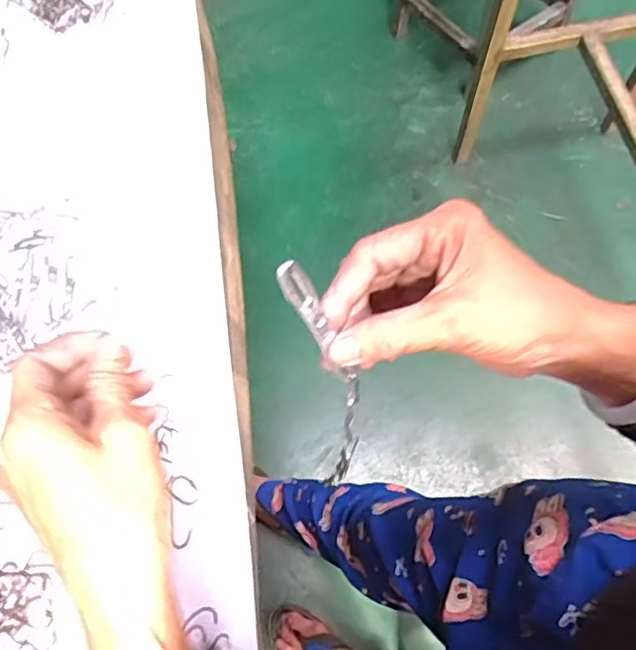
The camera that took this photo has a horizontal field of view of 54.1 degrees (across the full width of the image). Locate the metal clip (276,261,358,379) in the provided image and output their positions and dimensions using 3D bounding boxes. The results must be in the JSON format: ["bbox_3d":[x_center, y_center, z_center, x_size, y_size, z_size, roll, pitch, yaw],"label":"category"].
[{"bbox_3d":[0.000,0.000,0.262,0.012,0.065,0.006,-35,35,-13],"label":"metal clip"}]

